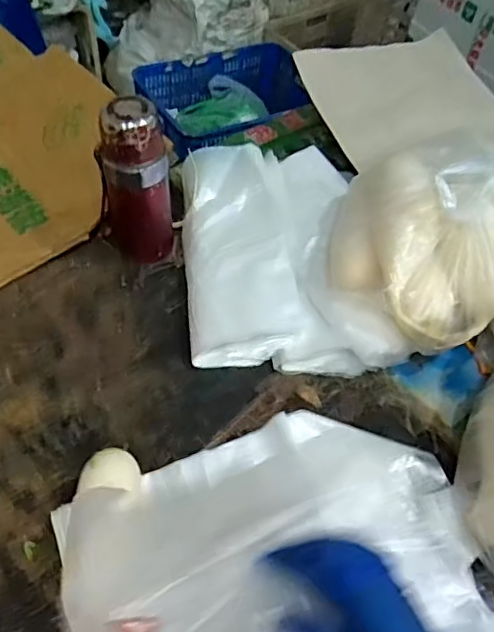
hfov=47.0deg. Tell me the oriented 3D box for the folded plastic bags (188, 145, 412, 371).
[{"bbox_3d":[0.041,-0.081,0.689,0.225,0.058,0.329,-1,54,-7],"label":"folded plastic bags"}]

